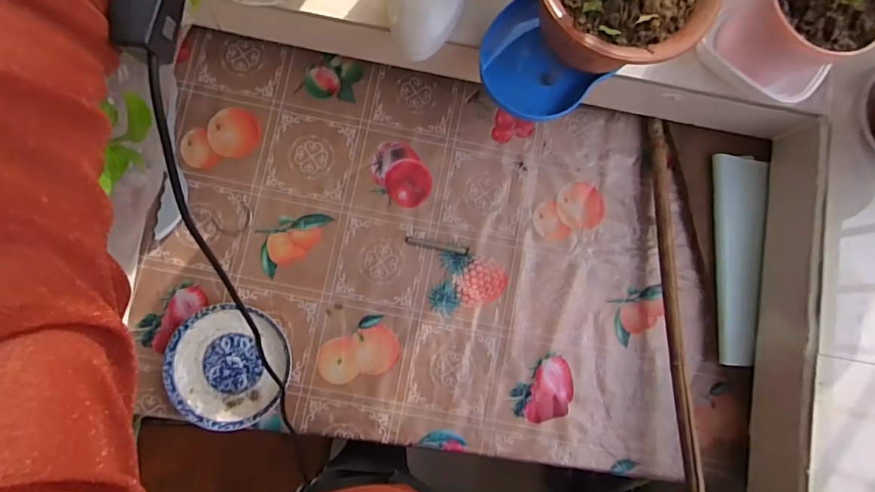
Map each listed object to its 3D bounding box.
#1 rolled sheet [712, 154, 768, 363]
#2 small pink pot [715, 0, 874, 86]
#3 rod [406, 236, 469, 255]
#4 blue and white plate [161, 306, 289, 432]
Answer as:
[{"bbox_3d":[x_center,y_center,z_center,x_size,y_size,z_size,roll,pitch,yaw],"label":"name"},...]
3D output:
[{"bbox_3d":[0.419,0.018,0.706,0.078,0.035,0.295,8,83,-3],"label":"rolled sheet"},{"bbox_3d":[0.398,-0.253,0.550,0.135,0.116,0.127,0,84,-4],"label":"small pink pot"},{"bbox_3d":[-0.001,0.000,0.681,0.086,0.004,0.010,12,83,-3],"label":"rod"},{"bbox_3d":[-0.261,0.148,0.625,0.147,0.037,0.146,0,84,-4],"label":"blue and white plate"}]

